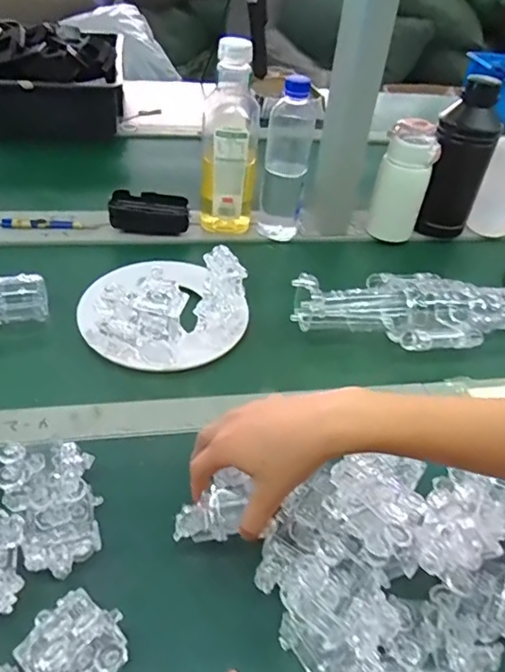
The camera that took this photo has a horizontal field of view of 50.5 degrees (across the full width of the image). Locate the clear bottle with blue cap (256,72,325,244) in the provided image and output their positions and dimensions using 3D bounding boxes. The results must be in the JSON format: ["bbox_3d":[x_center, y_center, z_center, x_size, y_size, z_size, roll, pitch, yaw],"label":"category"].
[{"bbox_3d":[0.045,-0.236,0.740,0.067,0.224,0.062,12,42,6],"label":"clear bottle with blue cap"}]

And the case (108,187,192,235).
[{"bbox_3d":[-0.146,-0.173,0.759,0.108,0.040,0.056,-1,42,-9],"label":"case"}]

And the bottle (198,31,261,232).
[{"bbox_3d":[-0.030,-0.254,0.717,0.074,0.239,0.057,4,42,-4],"label":"bottle"}]

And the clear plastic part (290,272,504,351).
[{"bbox_3d":[0.195,-0.032,0.631,0.294,0.065,0.118,-2,43,-10],"label":"clear plastic part"}]

